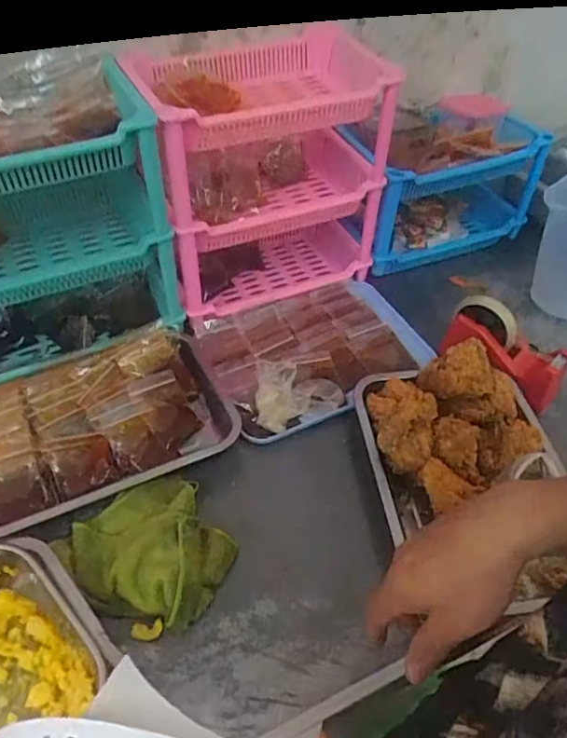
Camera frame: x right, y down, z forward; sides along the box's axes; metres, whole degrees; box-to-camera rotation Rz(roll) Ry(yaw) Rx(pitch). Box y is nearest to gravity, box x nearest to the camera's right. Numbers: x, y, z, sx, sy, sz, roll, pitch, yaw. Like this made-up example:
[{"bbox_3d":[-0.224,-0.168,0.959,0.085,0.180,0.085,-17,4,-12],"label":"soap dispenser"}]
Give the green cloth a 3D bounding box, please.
[{"bbox_3d":[-0.139,0.187,0.583,0.145,0.043,0.157,-34,56,-28],"label":"green cloth"}]

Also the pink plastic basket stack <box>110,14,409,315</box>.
[{"bbox_3d":[-0.011,-0.255,0.778,0.323,0.311,0.179,-16,50,-16],"label":"pink plastic basket stack"}]

